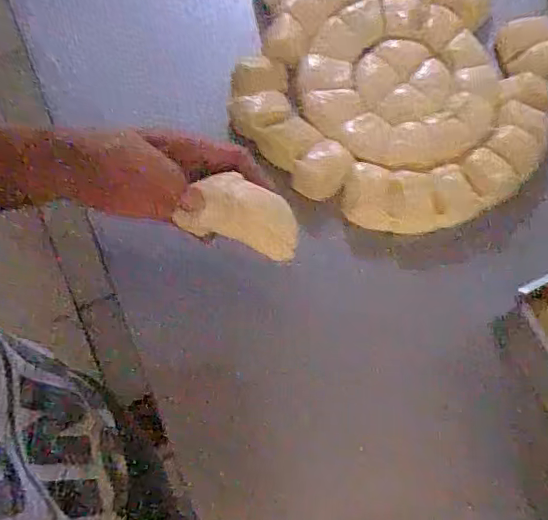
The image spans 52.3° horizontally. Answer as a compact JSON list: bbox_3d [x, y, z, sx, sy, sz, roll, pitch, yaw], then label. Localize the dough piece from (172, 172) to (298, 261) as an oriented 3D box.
[{"bbox_3d":[-0.020,-0.030,0.362,0.075,0.026,0.036,16,72,6],"label":"dough piece"}]

